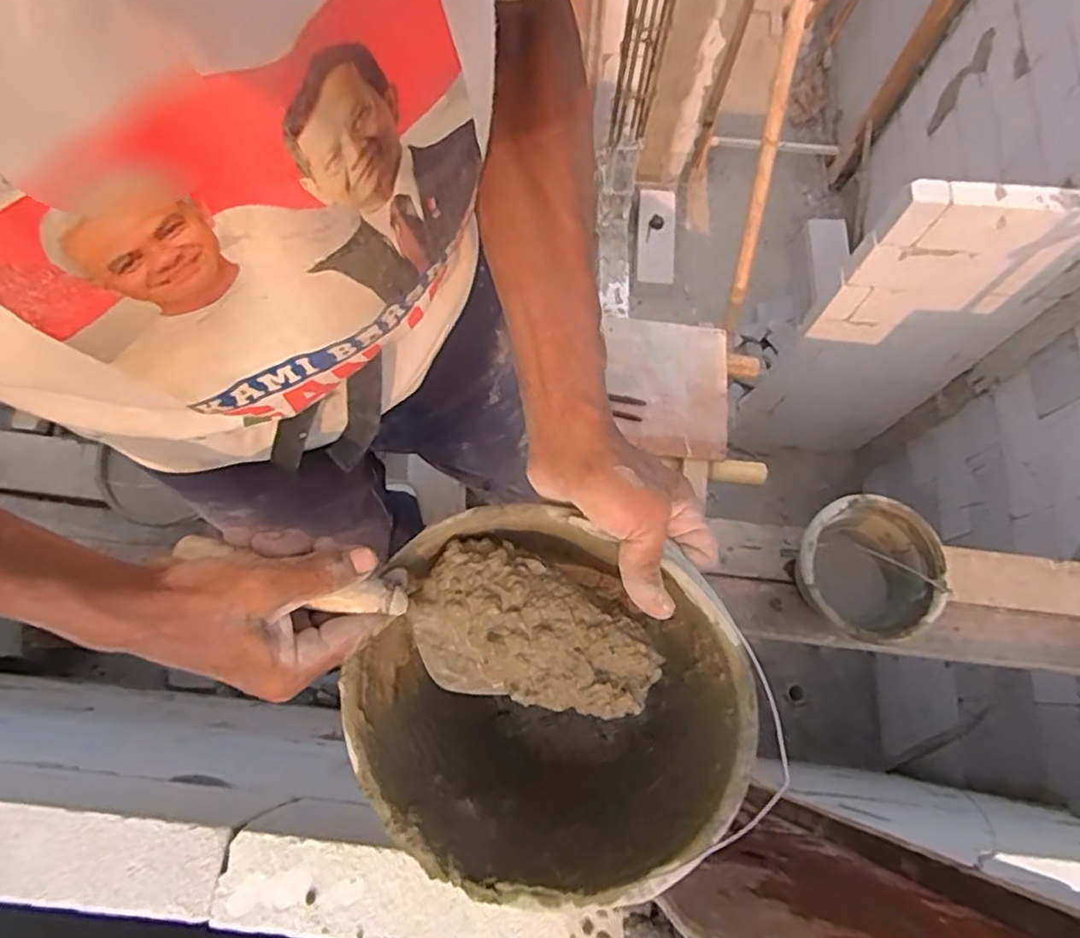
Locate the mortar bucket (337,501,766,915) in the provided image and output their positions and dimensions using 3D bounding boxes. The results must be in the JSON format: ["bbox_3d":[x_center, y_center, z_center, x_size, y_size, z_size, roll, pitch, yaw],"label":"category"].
[{"bbox_3d":[0.001,0.167,0.487,0.240,0.191,0.213,22,73,6],"label":"mortar bucket"}]

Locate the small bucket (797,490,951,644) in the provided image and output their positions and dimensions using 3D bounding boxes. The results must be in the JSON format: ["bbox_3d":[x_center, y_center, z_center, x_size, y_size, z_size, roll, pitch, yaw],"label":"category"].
[{"bbox_3d":[0.603,0.198,1.303,0.254,0.163,0.256,-20,74,-7],"label":"small bucket"}]

